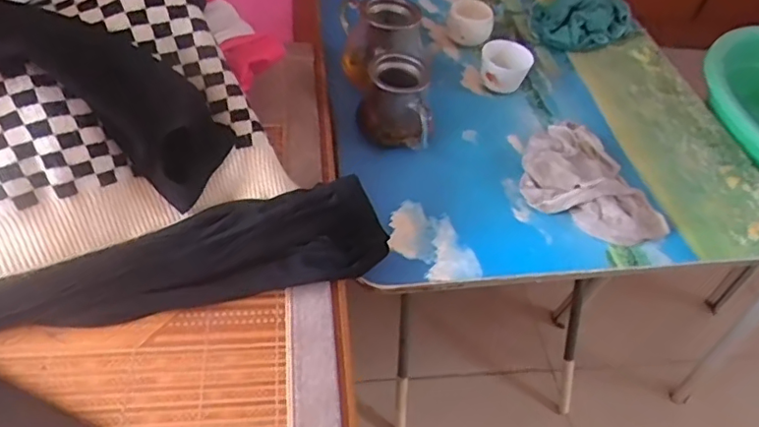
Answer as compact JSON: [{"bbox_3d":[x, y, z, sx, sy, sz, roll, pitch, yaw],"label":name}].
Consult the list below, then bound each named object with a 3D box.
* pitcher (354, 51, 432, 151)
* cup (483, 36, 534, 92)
[{"bbox_3d":[0.018,-0.135,0.717,0.092,0.091,0.088,9,49,-2],"label":"pitcher"},{"bbox_3d":[0.178,-0.208,0.815,0.069,0.064,0.051,17,49,5],"label":"cup"}]

